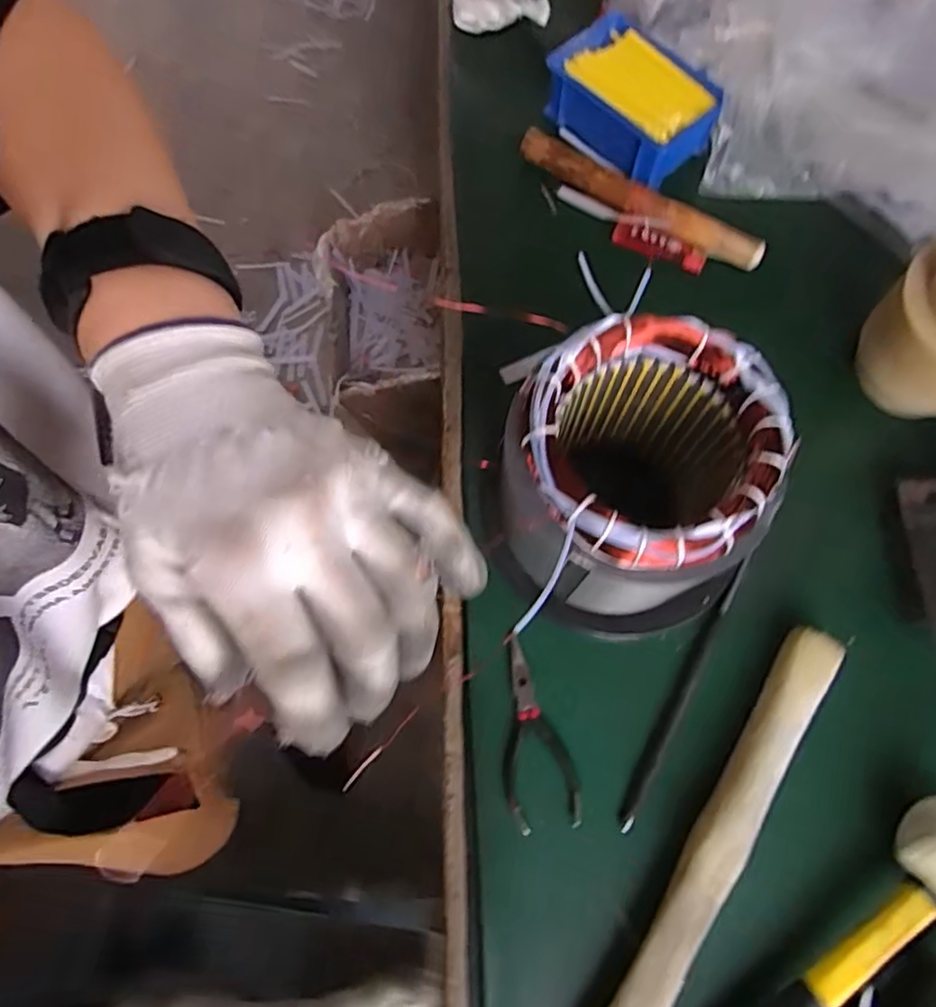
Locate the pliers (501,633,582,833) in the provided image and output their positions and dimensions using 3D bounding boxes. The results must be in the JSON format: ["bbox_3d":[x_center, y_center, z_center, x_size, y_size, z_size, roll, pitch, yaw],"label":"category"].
[{"bbox_3d":[0.042,0.158,0.439,0.050,0.009,0.123,-13,73,-4],"label":"pliers"}]

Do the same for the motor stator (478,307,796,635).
[{"bbox_3d":[0.098,-0.002,0.408,0.146,0.176,0.163,-13,73,-4],"label":"motor stator"}]

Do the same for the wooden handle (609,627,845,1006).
[{"bbox_3d":[0.156,0.221,0.405,0.037,0.038,0.316,32,75,10],"label":"wooden handle"}]

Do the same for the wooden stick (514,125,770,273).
[{"bbox_3d":[0.153,-0.273,0.574,0.234,0.026,0.027,34,76,10],"label":"wooden stick"}]

